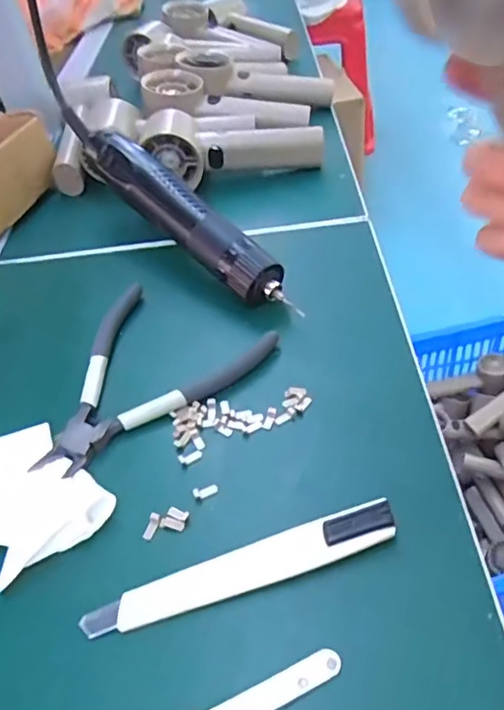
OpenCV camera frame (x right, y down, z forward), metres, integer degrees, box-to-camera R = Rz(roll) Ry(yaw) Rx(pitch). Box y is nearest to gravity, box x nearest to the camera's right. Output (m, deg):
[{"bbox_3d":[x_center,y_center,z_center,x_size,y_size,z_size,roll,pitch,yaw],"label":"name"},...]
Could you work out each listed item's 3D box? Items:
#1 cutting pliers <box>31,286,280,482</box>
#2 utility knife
[{"bbox_3d":[-0.067,0.016,0.334,0.116,0.010,0.135,19,51,24],"label":"cutting pliers"},{"bbox_3d":[-0.004,0.095,0.249,0.140,0.011,0.018,-15,46,-7],"label":"utility knife"}]

